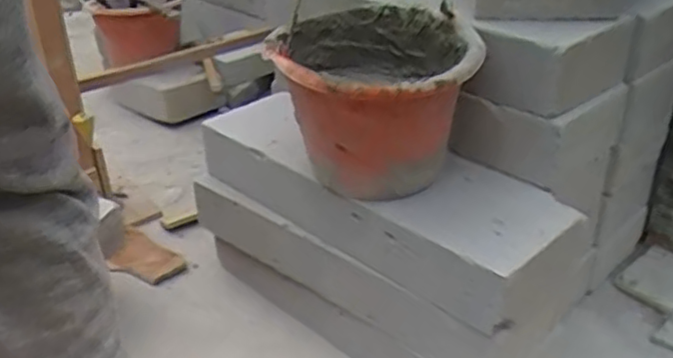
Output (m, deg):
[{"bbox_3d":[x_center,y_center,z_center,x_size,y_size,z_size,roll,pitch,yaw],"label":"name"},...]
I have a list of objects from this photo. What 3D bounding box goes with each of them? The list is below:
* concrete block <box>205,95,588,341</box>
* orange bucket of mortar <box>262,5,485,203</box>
[{"bbox_3d":[0.048,0.024,1.006,0.615,0.112,0.229,22,37,35],"label":"concrete block"},{"bbox_3d":[0.048,-0.105,0.897,0.241,0.206,0.278,1,29,3],"label":"orange bucket of mortar"}]

